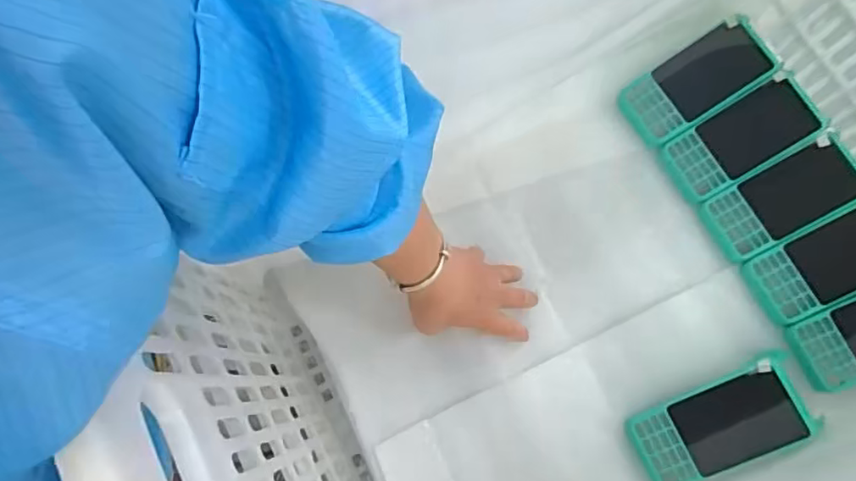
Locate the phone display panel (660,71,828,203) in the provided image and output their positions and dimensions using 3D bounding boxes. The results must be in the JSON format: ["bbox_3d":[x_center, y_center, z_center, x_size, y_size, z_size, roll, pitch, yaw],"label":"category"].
[{"bbox_3d":[0.326,-0.106,0.612,0.151,0.013,0.072,-32,78,7],"label":"phone display panel"}]

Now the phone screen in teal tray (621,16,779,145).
[{"bbox_3d":[0.282,-0.168,0.622,0.150,0.016,0.073,-34,78,8],"label":"phone screen in teal tray"}]

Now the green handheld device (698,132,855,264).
[{"bbox_3d":[0.362,-0.043,0.602,0.154,0.013,0.074,-30,78,5],"label":"green handheld device"}]

